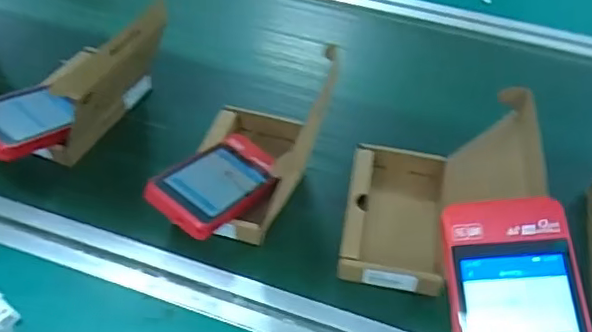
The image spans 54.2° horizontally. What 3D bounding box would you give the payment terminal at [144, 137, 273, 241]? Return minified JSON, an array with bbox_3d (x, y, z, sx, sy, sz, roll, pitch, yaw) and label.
[{"bbox_3d":[-0.063,0.012,0.492,0.073,0.016,0.125,30,38,17],"label":"payment terminal"}]

